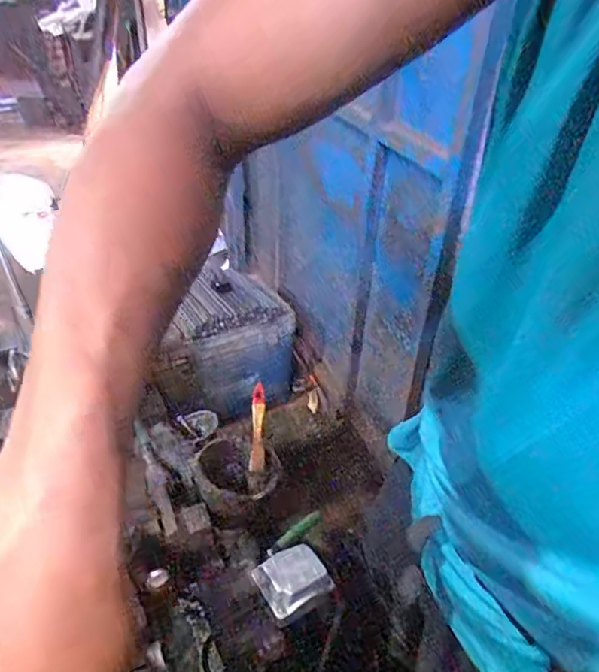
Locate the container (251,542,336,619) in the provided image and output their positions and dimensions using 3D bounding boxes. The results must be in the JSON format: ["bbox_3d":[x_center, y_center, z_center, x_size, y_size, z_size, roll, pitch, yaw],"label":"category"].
[{"bbox_3d":[-0.010,0.307,0.664,0.079,0.032,0.069,-22,44,-27],"label":"container"}]

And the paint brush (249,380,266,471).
[{"bbox_3d":[-0.065,0.141,0.807,0.021,0.018,0.132,0,71,-2],"label":"paint brush"}]

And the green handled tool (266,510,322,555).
[{"bbox_3d":[-0.008,0.281,0.747,0.023,0.018,0.125,24,16,26],"label":"green handled tool"}]

